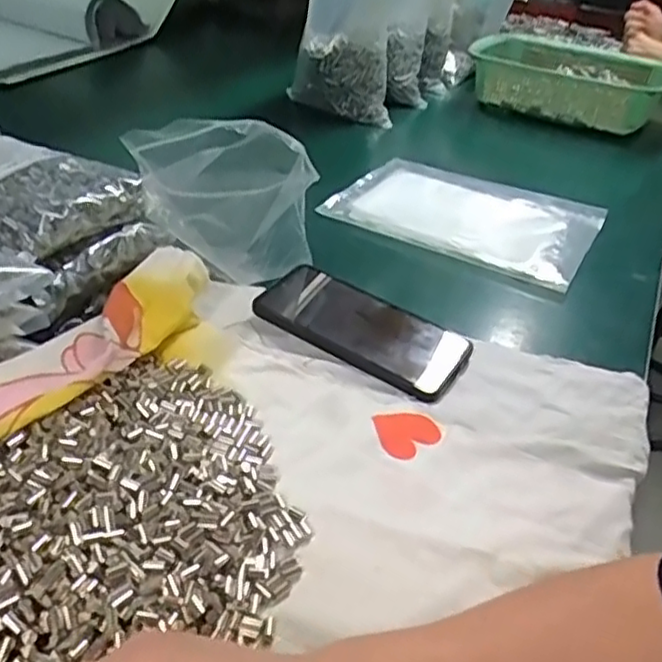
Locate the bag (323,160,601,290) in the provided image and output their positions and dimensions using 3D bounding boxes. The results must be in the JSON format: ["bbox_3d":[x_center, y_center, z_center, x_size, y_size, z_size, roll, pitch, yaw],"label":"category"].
[{"bbox_3d":[0.143,-0.129,0.734,0.263,0.017,0.180,22,38,21],"label":"bag"}]

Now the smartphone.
[{"bbox_3d":[0.025,-0.003,0.539,0.164,0.017,0.080,25,39,24],"label":"smartphone"}]

